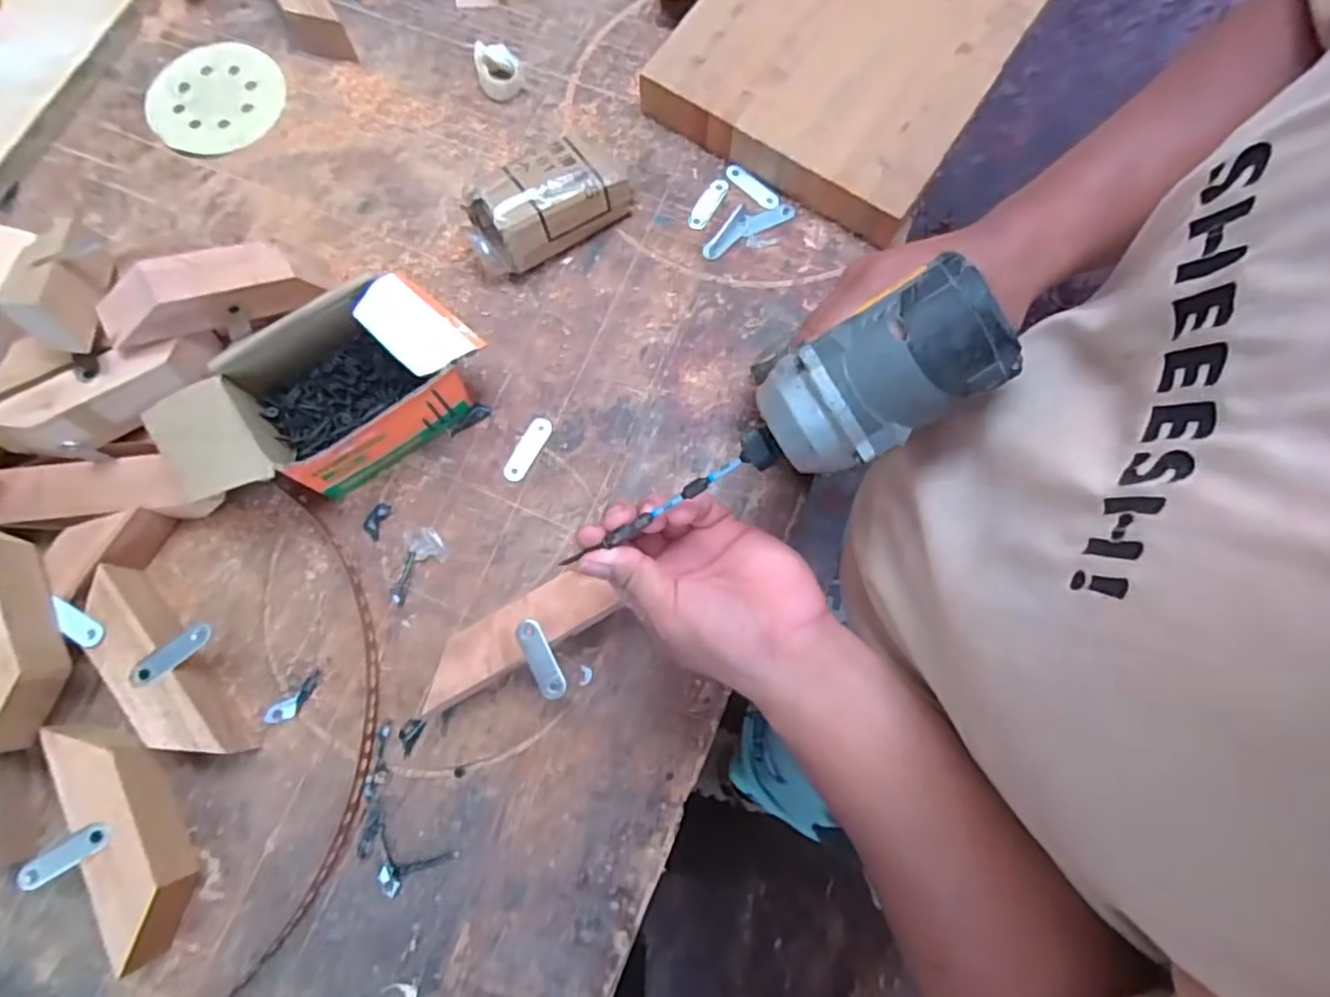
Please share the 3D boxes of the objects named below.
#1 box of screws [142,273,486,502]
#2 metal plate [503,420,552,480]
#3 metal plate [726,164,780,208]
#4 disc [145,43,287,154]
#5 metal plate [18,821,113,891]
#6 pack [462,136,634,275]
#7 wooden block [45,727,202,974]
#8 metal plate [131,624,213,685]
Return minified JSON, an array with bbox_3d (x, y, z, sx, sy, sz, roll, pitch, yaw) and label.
[{"bbox_3d":[-0.243,-0.074,0.491,0.209,0.078,0.108,-37,79,-9],"label":"box of screws"},{"bbox_3d":[-0.108,-0.039,0.523,0.018,0.004,0.055,30,81,3],"label":"metal plate"},{"bbox_3d":[0.077,-0.276,0.588,0.055,0.004,0.014,38,118,4],"label":"metal plate"},{"bbox_3d":[-0.409,-0.366,0.606,0.118,0.005,0.111,0,75,0],"label":"disc"},{"bbox_3d":[-0.372,0.222,0.412,0.057,0.005,0.018,-32,78,-8],"label":"metal plate"},{"bbox_3d":[-0.100,-0.246,0.553,0.140,0.052,0.080,-38,79,-10],"label":"pack"},{"bbox_3d":[-0.349,0.214,0.432,0.046,0.044,0.161,-27,77,-7],"label":"wooden block"},{"bbox_3d":[-0.328,0.104,0.443,0.053,0.005,0.016,-38,84,-12],"label":"metal plate"}]

